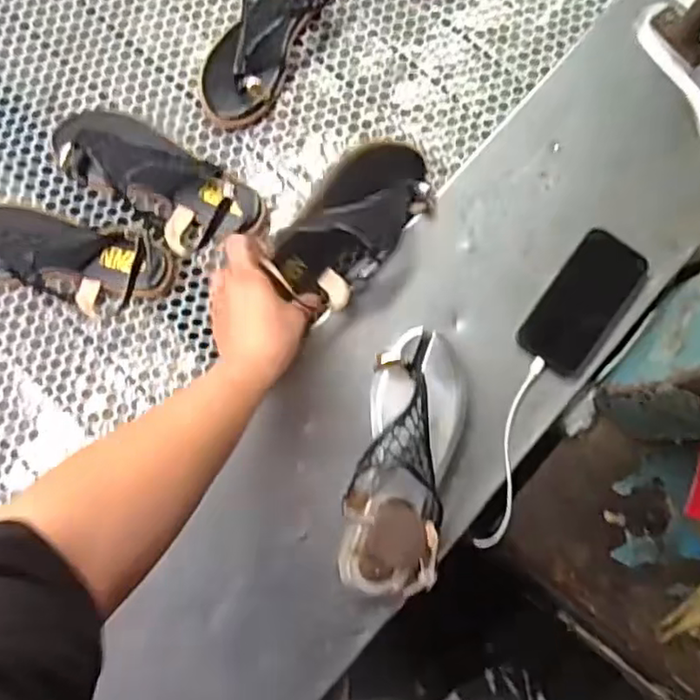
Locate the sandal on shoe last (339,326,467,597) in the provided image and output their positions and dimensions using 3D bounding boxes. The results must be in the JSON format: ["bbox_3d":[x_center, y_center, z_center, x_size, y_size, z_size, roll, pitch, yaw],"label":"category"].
[{"bbox_3d":[0.052,0.102,0.593,0.087,0.082,0.241,12,84,0],"label":"sandal on shoe last"}]

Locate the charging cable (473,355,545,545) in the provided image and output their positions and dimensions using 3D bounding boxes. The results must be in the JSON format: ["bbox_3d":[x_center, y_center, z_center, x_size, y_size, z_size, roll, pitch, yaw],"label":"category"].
[{"bbox_3d":[0.159,0.101,0.629,0.023,0.008,0.194,14,82,1],"label":"charging cable"}]

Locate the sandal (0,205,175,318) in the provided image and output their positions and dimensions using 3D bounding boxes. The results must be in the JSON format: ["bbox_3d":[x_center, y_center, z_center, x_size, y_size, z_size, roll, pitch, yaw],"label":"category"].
[{"bbox_3d":[-0.301,-0.093,0.641,0.226,0.076,0.084,9,82,0],"label":"sandal"}]

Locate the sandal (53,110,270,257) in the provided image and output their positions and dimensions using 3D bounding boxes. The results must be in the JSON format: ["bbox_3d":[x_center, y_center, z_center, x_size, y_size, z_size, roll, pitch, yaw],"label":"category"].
[{"bbox_3d":[-0.208,-0.184,0.653,0.247,0.083,0.094,36,83,4],"label":"sandal"}]

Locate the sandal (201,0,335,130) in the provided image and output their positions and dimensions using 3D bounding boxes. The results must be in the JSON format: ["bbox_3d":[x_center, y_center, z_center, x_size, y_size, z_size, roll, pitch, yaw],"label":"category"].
[{"bbox_3d":[-0.079,-0.374,0.691,0.089,0.069,0.271,25,82,2],"label":"sandal"}]

